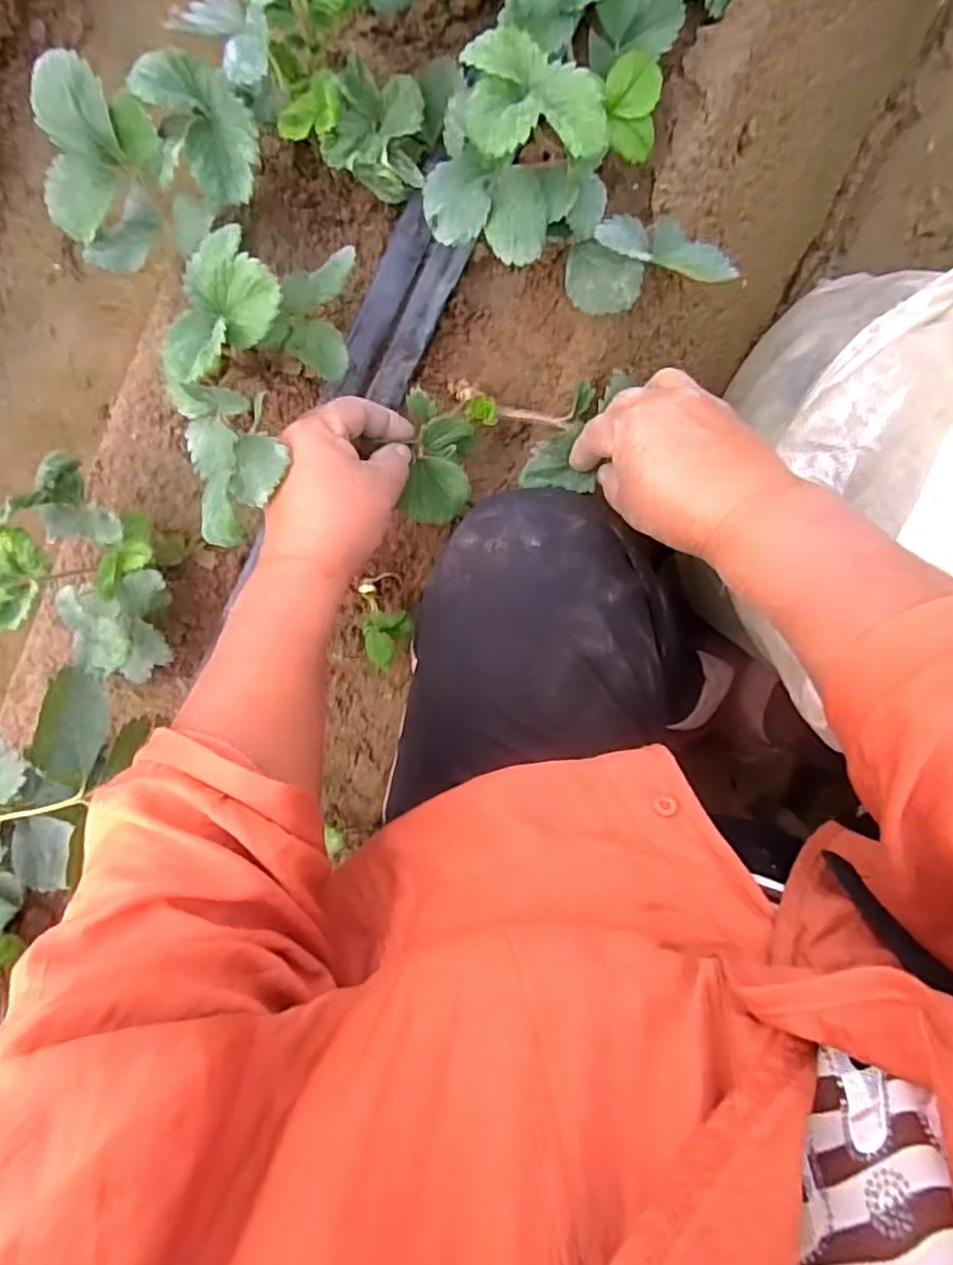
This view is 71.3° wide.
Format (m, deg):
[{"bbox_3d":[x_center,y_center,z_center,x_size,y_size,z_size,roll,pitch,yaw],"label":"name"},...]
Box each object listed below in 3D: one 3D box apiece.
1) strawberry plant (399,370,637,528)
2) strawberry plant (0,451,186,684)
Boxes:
[{"bbox_3d":[0.019,-0.119,0.421,0.137,0.030,0.076,-14,93,-4],"label":"strawberry plant"},{"bbox_3d":[-0.253,-0.032,0.448,0.133,0.087,0.116,39,98,2],"label":"strawberry plant"}]

